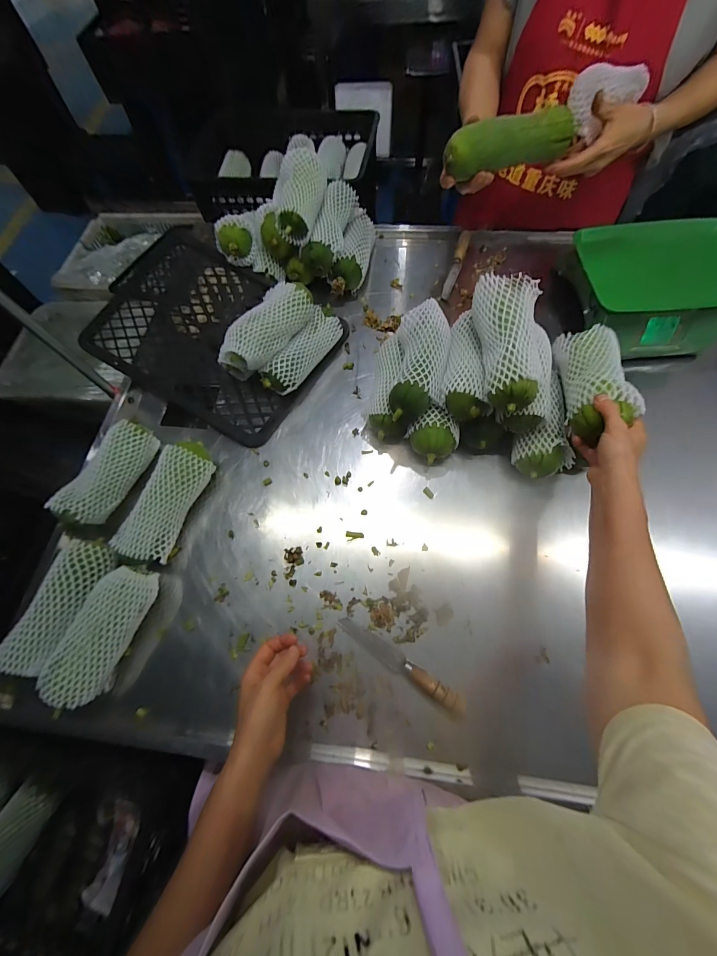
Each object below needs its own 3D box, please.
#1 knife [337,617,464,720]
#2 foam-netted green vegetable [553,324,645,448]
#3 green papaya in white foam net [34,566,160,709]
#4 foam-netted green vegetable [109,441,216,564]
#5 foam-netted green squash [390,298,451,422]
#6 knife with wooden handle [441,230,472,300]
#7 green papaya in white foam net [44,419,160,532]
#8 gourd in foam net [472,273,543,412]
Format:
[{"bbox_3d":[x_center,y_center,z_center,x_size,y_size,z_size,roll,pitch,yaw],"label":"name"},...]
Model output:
[{"bbox_3d":[0.058,0.265,0.480,0.199,0.030,0.026,31,71,13],"label":"knife"},{"bbox_3d":[0.352,-0.142,0.501,0.080,0.077,0.198,11,59,5],"label":"foam-netted green vegetable"},{"bbox_3d":[-0.369,0.222,0.488,0.072,0.072,0.181,17,69,8],"label":"green papaya in white foam net"},{"bbox_3d":[-0.321,0.039,0.566,0.079,0.076,0.212,15,69,7],"label":"foam-netted green vegetable"},{"bbox_3d":[0.105,-0.190,0.564,0.084,0.065,0.209,7,68,6],"label":"foam-netted green squash"},{"bbox_3d":[0.225,-0.491,0.771,0.026,0.022,0.193,18,82,8],"label":"knife with wooden handle"},{"bbox_3d":[-0.435,-0.007,0.580,0.069,0.058,0.201,18,69,8],"label":"green papaya in white foam net"},{"bbox_3d":[0.218,-0.194,0.501,0.088,0.089,0.193,2,68,5],"label":"gourd in foam net"}]

